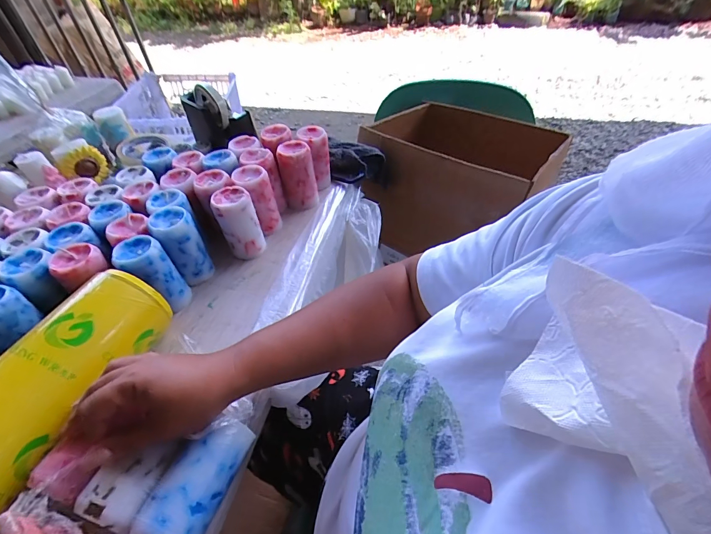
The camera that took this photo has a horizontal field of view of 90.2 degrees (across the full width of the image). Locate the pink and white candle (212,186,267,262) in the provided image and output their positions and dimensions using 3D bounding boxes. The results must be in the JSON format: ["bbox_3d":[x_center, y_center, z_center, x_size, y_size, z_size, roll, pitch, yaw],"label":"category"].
[{"bbox_3d":[-0.160,-0.061,0.492,0.052,0.085,0.054,-19,48,-15],"label":"pink and white candle"}]

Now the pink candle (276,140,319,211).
[{"bbox_3d":[-0.093,-0.146,0.568,0.054,0.091,0.053,-12,47,-8],"label":"pink candle"}]

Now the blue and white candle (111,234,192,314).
[{"bbox_3d":[-0.243,0.011,0.427,0.048,0.086,0.057,-36,54,-27],"label":"blue and white candle"}]

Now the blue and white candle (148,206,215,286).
[{"bbox_3d":[-0.223,-0.028,0.459,0.048,0.094,0.052,-27,51,-21],"label":"blue and white candle"}]

